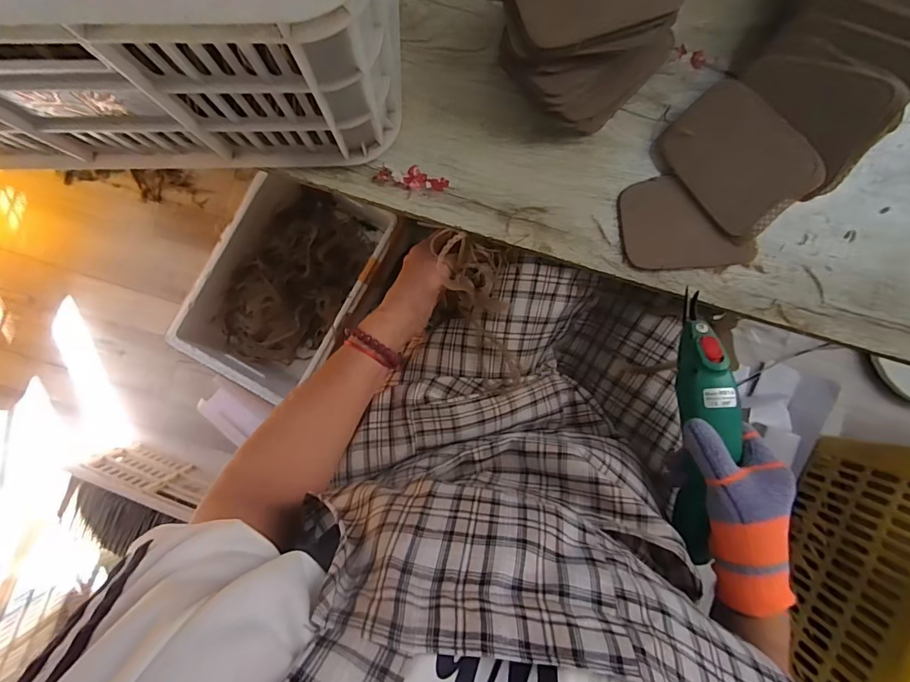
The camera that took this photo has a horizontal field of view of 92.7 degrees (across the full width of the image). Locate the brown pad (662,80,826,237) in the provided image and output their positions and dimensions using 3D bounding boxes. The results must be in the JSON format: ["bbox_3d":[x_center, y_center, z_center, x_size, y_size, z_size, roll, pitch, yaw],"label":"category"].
[{"bbox_3d":[0.247,-0.159,0.378,0.083,0.014,0.118,-42,92,22],"label":"brown pad"}]

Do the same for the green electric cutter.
[{"bbox_3d":[0.216,0.078,0.383,0.038,0.054,0.233,0,94,-3],"label":"green electric cutter"}]

